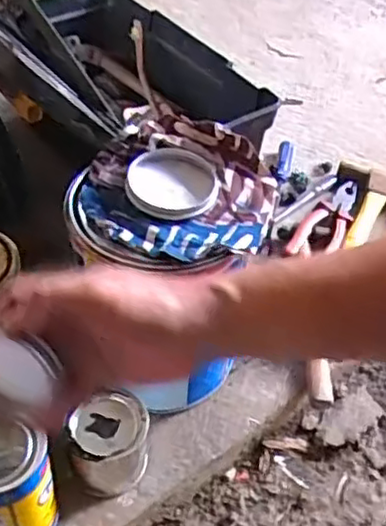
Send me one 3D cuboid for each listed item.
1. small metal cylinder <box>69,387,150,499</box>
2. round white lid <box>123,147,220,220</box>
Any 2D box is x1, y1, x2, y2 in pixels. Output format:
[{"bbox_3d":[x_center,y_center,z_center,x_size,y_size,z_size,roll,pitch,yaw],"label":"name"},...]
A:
[{"bbox_3d":[-0.075,0.166,0.607,0.067,0.084,0.063,2,45,-2],"label":"small metal cylinder"},{"bbox_3d":[-0.018,-0.069,0.591,0.075,0.022,0.085,13,46,9],"label":"round white lid"}]

